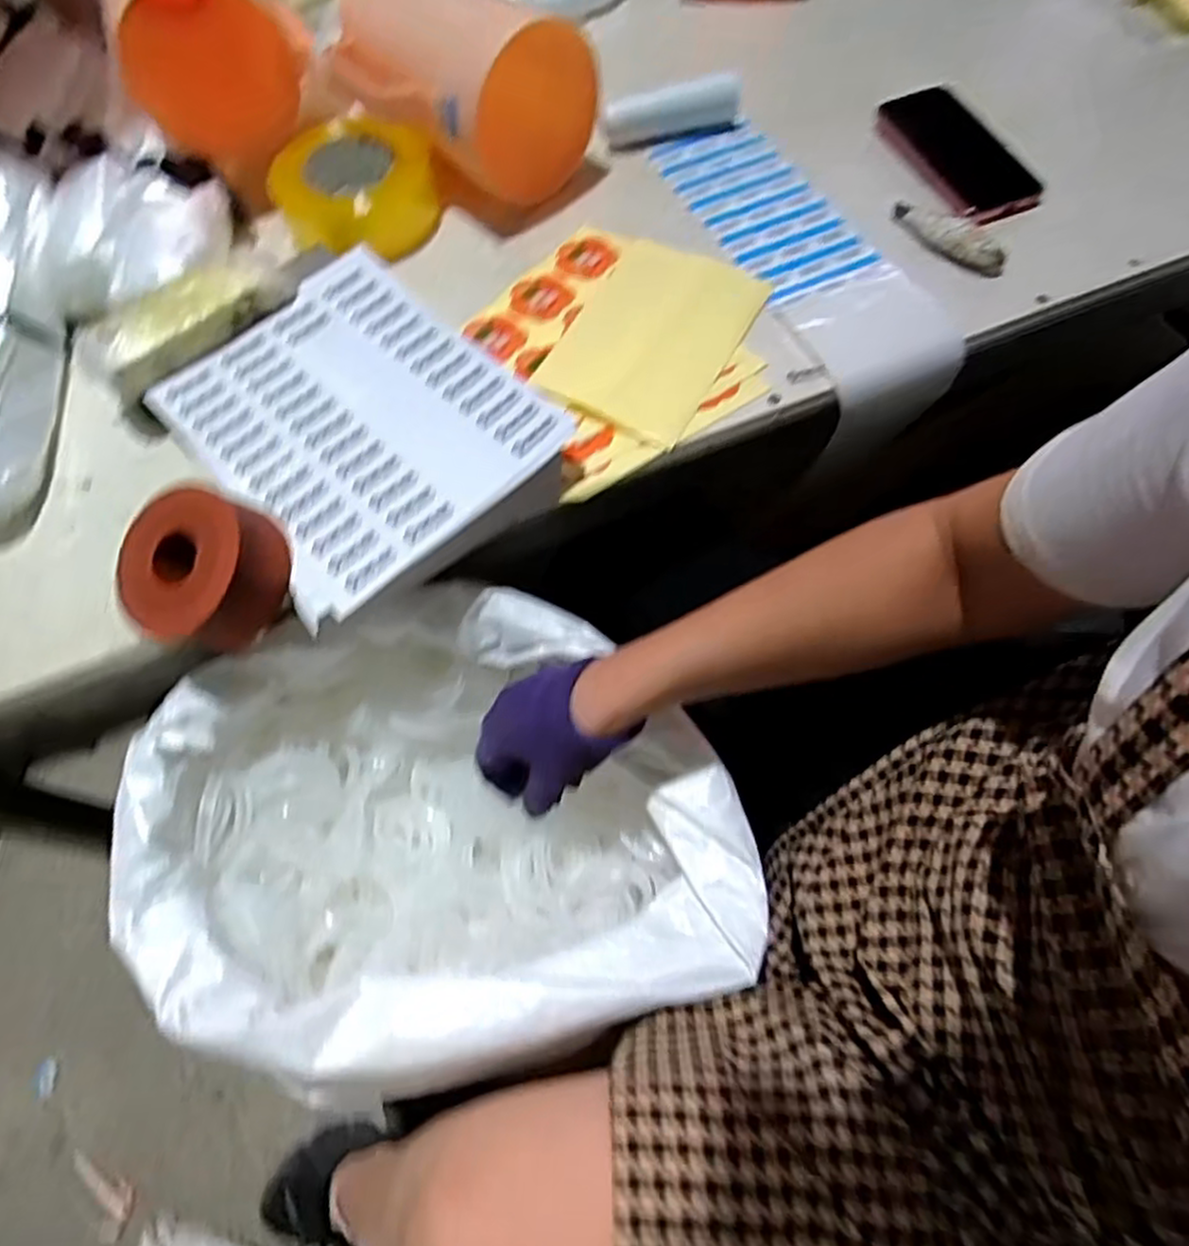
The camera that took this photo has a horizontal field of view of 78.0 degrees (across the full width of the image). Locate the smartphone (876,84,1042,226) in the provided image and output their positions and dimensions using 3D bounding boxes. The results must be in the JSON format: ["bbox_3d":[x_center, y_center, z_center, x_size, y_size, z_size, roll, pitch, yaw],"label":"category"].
[{"bbox_3d":[0.324,-0.417,0.654,0.082,0.010,0.155,-25,75,-5],"label":"smartphone"}]

